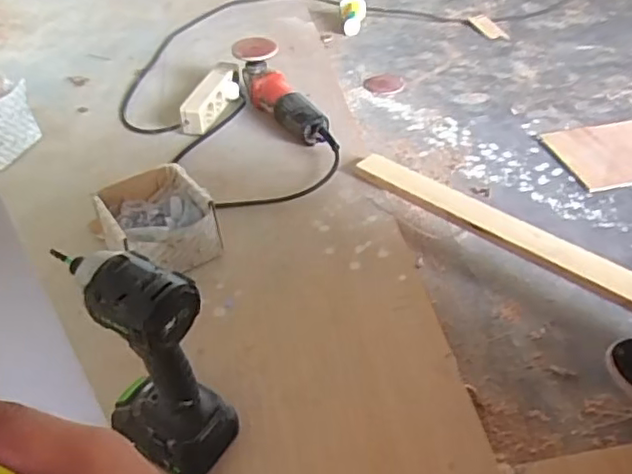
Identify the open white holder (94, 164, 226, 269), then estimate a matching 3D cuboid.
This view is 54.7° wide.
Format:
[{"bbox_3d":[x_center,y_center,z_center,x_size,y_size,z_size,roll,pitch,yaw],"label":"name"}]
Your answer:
[{"bbox_3d":[-0.214,-0.013,0.840,0.139,0.085,0.168,-23,44,-22],"label":"open white holder"}]

